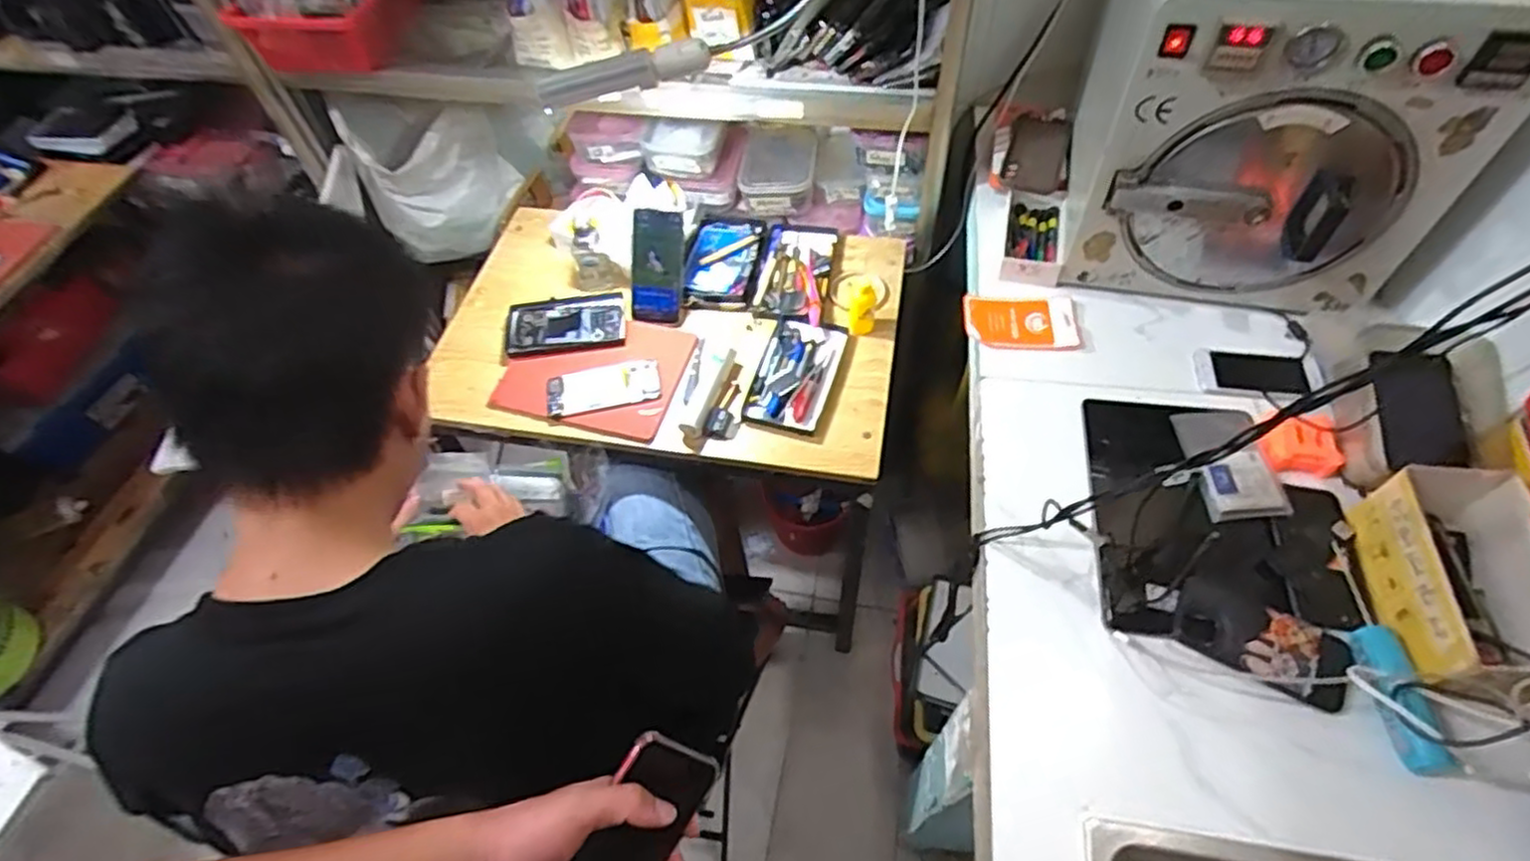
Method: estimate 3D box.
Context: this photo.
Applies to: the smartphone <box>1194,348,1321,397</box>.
[{"bbox_3d":[0.593,-0.067,0.873,0.152,0.008,0.063,5,60,-1],"label":"smartphone"}]

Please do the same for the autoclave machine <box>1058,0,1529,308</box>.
[{"bbox_3d":[0.569,-0.372,0.855,0.343,0.407,0.324,9,57,10],"label":"autoclave machine"}]

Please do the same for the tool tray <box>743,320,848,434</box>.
[{"bbox_3d":[0.042,-0.078,0.992,0.107,0.025,0.177,13,57,13],"label":"tool tray"}]

